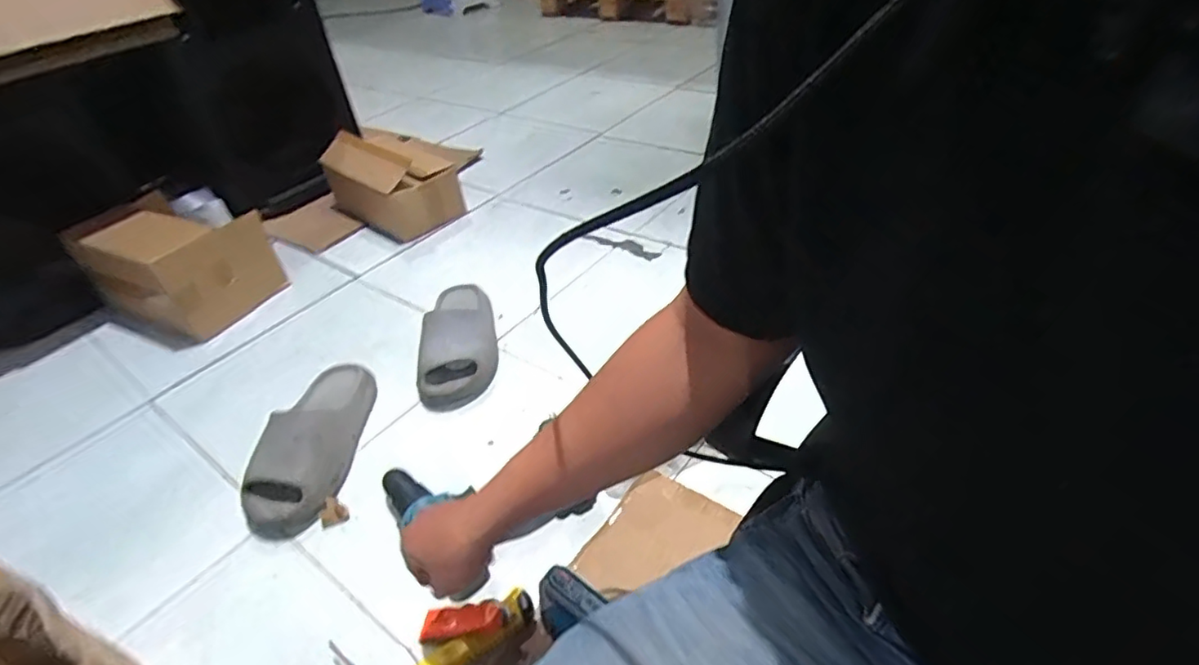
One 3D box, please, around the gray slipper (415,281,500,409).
[{"bbox_3d":[-0.229,0.006,0.983,0.119,0.081,0.256,-10,38,-3],"label":"gray slipper"}]

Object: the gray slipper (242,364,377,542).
[{"bbox_3d":[-0.390,0.140,0.838,0.110,0.082,0.283,-1,38,9],"label":"gray slipper"}]

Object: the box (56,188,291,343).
[{"bbox_3d":[-0.793,-0.134,1.152,0.324,0.181,0.220,12,42,23],"label":"box"}]

